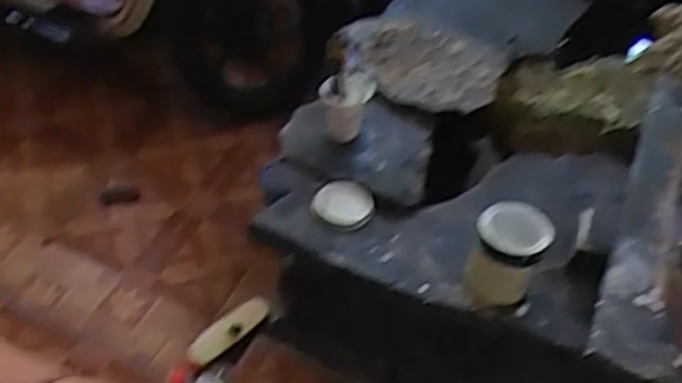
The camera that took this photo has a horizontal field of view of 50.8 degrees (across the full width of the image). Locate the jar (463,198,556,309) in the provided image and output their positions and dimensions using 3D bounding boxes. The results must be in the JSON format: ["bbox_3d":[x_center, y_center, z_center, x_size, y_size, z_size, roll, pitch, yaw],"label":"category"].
[{"bbox_3d":[0.268,0.105,1.178,0.108,0.174,0.107,3,50,-3],"label":"jar"}]

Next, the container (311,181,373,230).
[{"bbox_3d":[0.005,0.022,1.326,0.108,0.022,0.101,3,50,-3],"label":"container"}]

